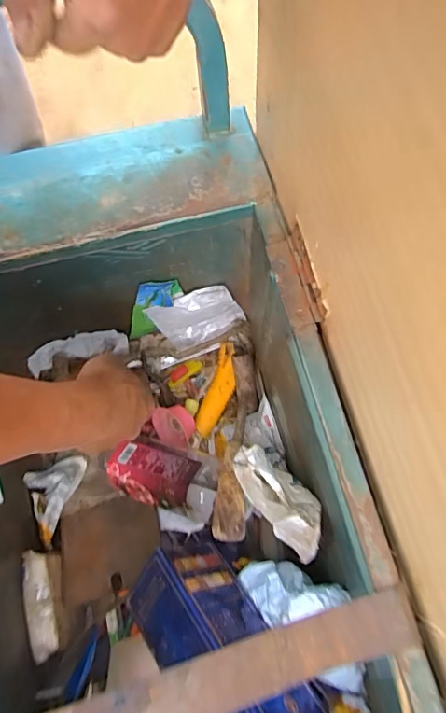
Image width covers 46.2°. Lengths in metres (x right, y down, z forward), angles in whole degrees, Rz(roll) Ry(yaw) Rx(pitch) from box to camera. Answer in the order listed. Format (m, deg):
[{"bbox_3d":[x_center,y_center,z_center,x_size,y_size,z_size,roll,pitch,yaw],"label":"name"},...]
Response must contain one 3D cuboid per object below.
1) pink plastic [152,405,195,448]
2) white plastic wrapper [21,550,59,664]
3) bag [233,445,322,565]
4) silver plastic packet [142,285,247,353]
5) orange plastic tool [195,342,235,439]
[{"bbox_3d":[-0.063,0.087,0.661,0.055,0.029,0.044,16,68,7],"label":"pink plastic"},{"bbox_3d":[-0.181,0.243,0.514,0.023,0.013,0.098,-15,68,-6],"label":"white plastic wrapper"},{"bbox_3d":[0.056,0.141,0.509,0.051,0.057,0.127,-30,39,-11],"label":"bag"},{"bbox_3d":[-0.031,-0.051,0.677,0.122,0.119,0.023,-16,68,-6],"label":"silver plastic packet"},{"bbox_3d":[-0.005,0.042,0.685,0.030,0.016,0.126,16,68,7],"label":"orange plastic tool"}]

